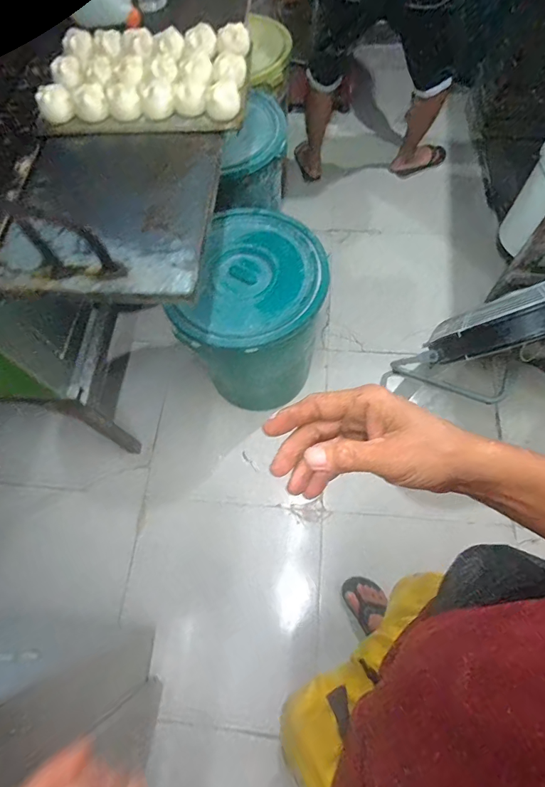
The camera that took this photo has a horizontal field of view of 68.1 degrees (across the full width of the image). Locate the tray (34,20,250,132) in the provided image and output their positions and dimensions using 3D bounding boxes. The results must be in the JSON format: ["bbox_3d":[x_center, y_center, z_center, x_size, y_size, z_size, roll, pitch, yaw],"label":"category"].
[{"bbox_3d":[-0.260,-0.667,0.851,0.403,0.060,0.262,0,67,3],"label":"tray"}]

